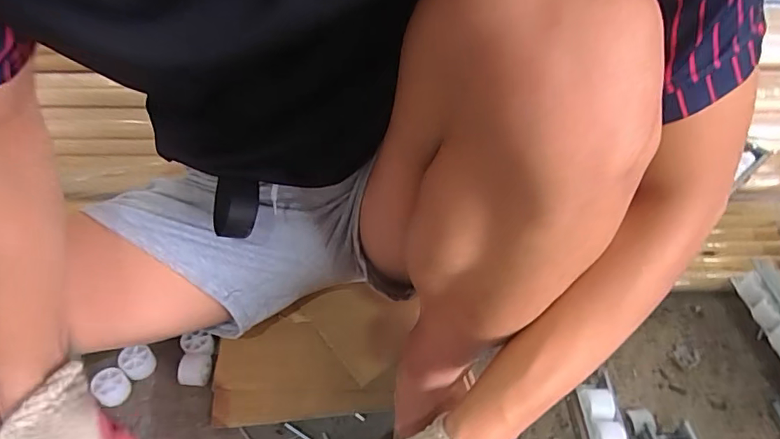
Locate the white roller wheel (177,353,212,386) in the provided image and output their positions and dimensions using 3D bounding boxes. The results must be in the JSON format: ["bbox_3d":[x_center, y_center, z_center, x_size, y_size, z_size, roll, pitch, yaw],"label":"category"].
[{"bbox_3d":[-0.224,0.174,0.560,0.030,0.028,0.037,-2,45,-4],"label":"white roller wheel"}]

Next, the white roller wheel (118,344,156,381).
[{"bbox_3d":[-0.296,0.168,0.571,0.031,0.031,0.034,1,45,-1],"label":"white roller wheel"}]

